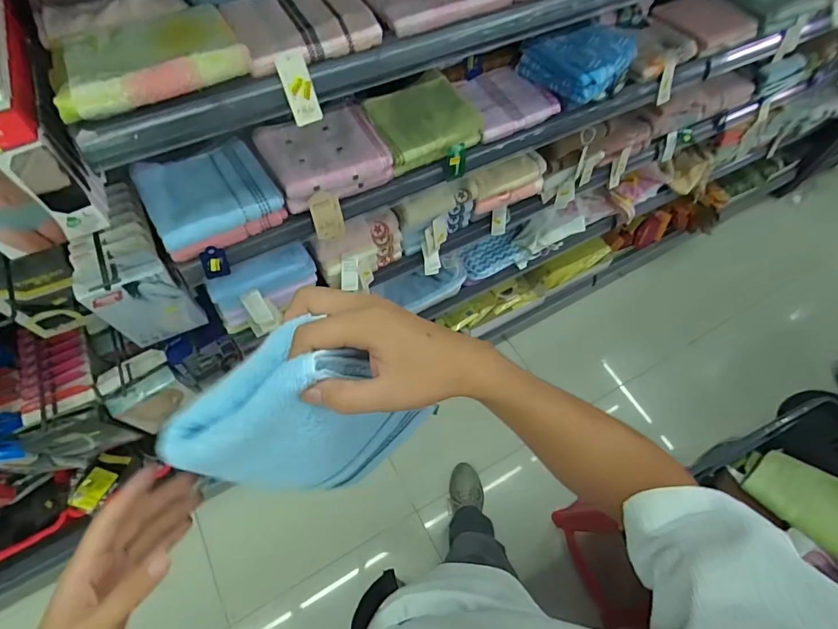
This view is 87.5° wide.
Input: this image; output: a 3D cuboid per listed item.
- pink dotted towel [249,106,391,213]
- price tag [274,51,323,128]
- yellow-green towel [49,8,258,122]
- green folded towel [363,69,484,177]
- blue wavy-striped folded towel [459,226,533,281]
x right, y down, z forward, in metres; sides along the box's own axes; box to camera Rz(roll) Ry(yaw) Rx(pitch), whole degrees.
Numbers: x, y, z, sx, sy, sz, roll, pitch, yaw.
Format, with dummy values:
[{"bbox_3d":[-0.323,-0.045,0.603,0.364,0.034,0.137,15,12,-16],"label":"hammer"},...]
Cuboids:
[{"bbox_3d":[-0.165,-0.276,0.754,0.187,0.057,0.165,-28,64,-17],"label":"pink dotted towel"},{"bbox_3d":[-0.148,-0.279,0.547,0.036,0.078,0.006,-24,38,-14],"label":"price tag"},{"bbox_3d":[-0.316,-0.305,0.505,0.200,0.028,0.169,-26,64,-16],"label":"yellow-green towel"},{"bbox_3d":[0.002,-0.359,0.807,0.185,0.054,0.157,-26,64,-16],"label":"green folded towel"},{"bbox_3d":[0.231,-0.189,1.352,0.200,0.049,0.114,-18,62,-12],"label":"blue wavy-striped folded towel"}]

